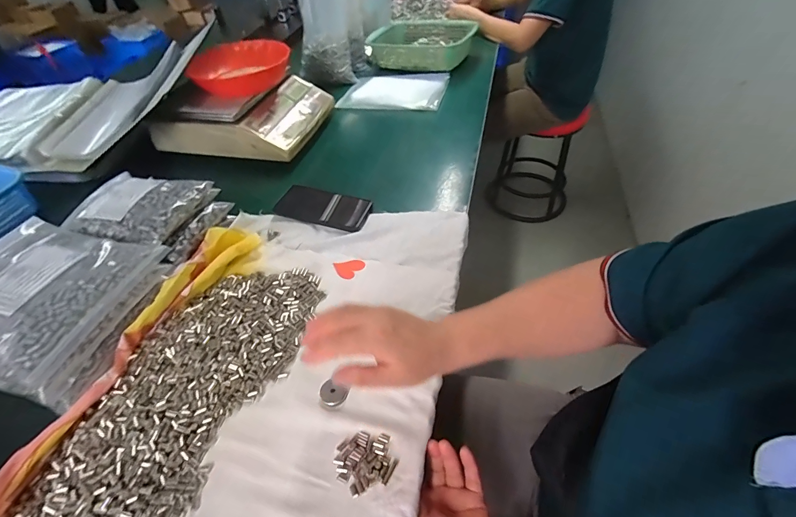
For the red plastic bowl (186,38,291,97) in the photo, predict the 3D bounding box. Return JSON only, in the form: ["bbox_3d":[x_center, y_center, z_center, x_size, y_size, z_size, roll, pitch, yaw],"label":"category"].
[{"bbox_3d":[-0.343,-0.420,0.770,0.200,0.057,0.143,-24,52,-17],"label":"red plastic bowl"}]

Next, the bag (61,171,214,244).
[{"bbox_3d":[-0.388,-0.082,0.519,0.167,0.026,0.133,5,49,8],"label":"bag"}]

